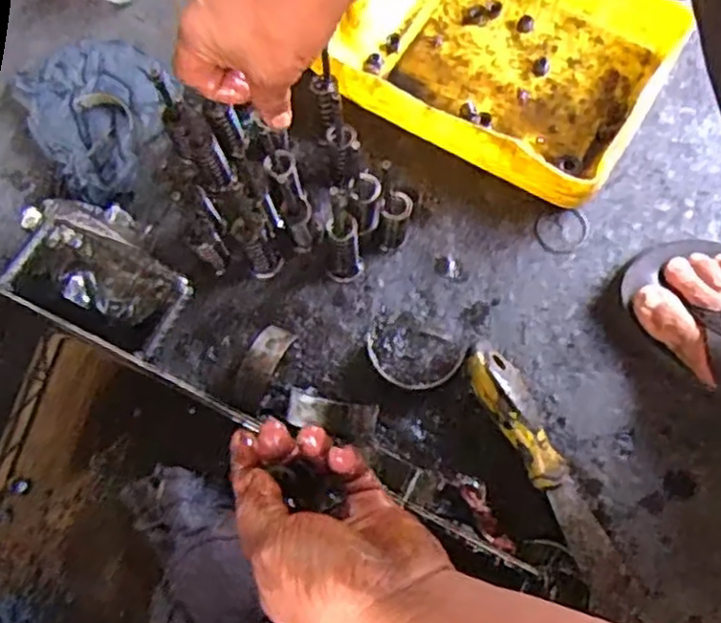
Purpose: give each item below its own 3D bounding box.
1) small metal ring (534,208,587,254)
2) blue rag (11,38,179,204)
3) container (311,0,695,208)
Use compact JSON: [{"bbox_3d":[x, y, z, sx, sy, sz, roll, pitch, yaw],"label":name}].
[{"bbox_3d":[0.157,-0.063,0.573,0.041,0.005,0.036,1,73,2],"label":"small metal ring"},{"bbox_3d":[-0.215,-0.174,0.611,0.119,0.025,0.148,-40,76,-10],"label":"blue rag"},{"bbox_3d":[0.110,-0.208,0.594,0.242,0.063,0.187,31,76,11],"label":"container"}]

